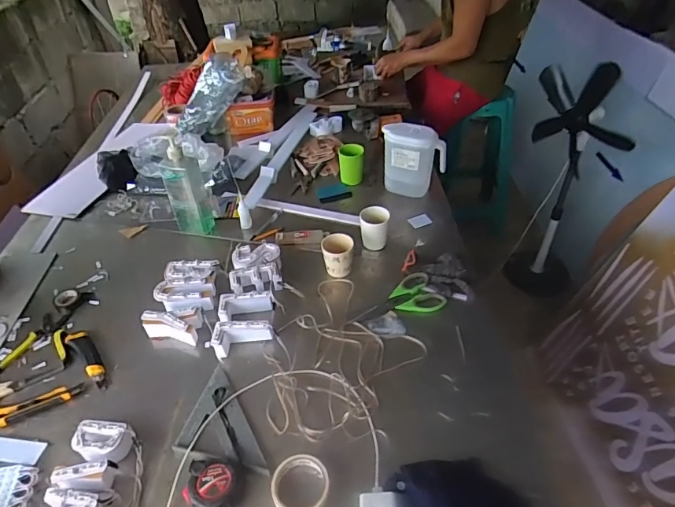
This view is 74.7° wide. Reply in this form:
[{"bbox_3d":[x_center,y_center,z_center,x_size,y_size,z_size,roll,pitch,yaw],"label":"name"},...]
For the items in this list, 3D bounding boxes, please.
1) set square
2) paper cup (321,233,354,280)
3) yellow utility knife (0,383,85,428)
[{"bbox_3d":[-0.220,0.311,0.779,0.122,0.013,0.221,-20,43,-23],"label":"set square"},{"bbox_3d":[0.000,0.010,1.041,0.071,0.094,0.068,-1,43,1],"label":"paper cup"},{"bbox_3d":[-0.560,0.283,0.824,0.153,0.012,0.046,-15,45,-15],"label":"yellow utility knife"}]

